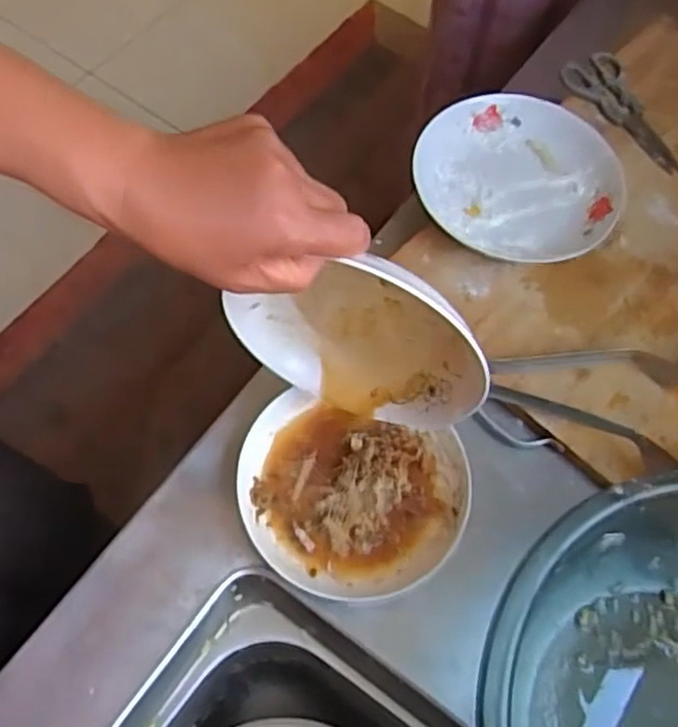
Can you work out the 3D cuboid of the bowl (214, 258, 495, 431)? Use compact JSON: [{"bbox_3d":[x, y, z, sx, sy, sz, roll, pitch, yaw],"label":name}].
[{"bbox_3d":[0.011,-0.016,0.462,0.167,0.141,0.036,20,65,8],"label":"bowl"}]

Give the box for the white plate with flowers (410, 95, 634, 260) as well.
[{"bbox_3d":[0.166,-0.169,0.663,0.181,0.039,0.174,1,64,-2],"label":"white plate with flowers"}]

